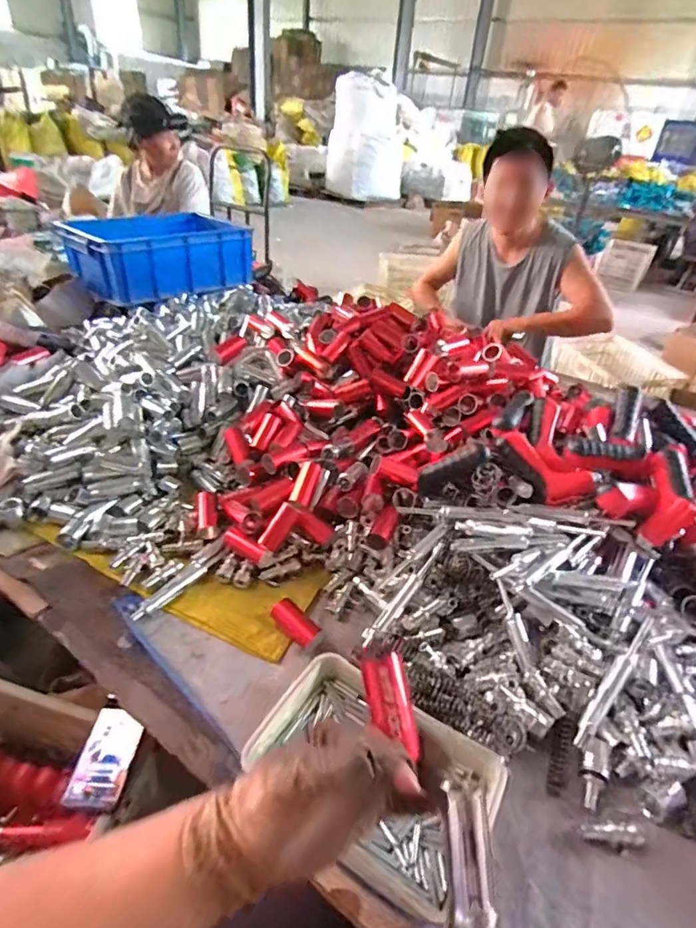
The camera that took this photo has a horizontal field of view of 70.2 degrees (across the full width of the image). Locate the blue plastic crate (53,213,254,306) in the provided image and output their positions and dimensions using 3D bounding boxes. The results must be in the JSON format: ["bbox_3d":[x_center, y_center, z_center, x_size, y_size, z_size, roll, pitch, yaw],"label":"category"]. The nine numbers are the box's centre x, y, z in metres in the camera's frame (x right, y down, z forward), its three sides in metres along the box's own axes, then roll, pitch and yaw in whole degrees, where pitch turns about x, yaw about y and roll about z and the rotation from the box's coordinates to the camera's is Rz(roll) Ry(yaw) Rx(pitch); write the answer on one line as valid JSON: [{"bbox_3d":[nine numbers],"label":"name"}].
[{"bbox_3d":[-0.463,-0.524,1.262,0.231,0.140,0.390,31,42,32],"label":"blue plastic crate"}]

